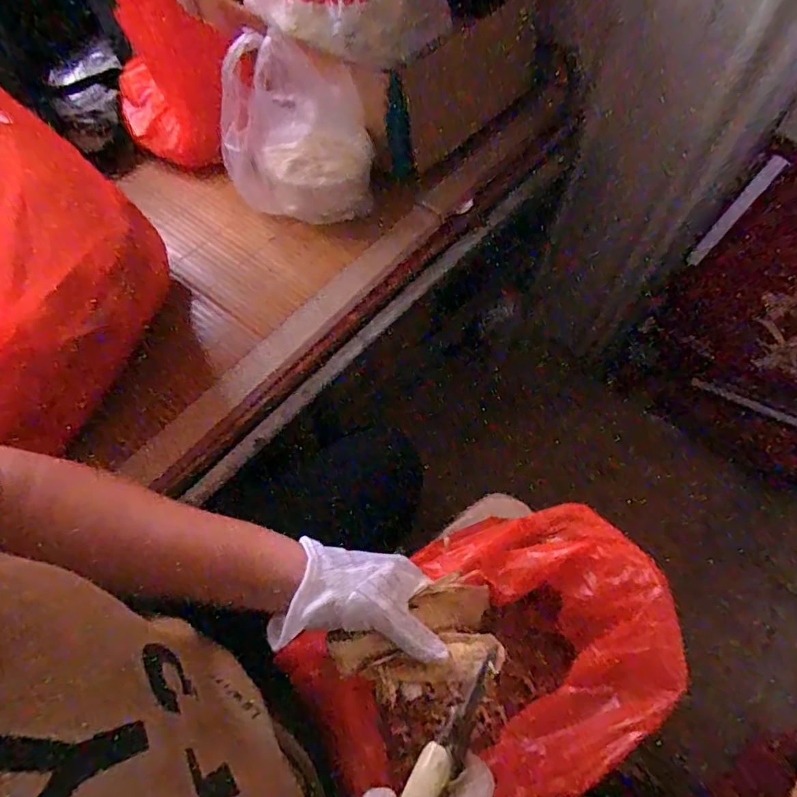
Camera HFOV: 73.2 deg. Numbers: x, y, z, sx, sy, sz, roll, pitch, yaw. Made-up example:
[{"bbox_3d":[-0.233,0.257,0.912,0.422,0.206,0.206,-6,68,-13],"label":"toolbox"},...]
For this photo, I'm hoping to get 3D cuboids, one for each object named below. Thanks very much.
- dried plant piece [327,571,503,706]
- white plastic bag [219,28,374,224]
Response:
[{"bbox_3d":[0.015,0.181,0.393,0.119,0.021,0.066,-19,65,-13],"label":"dried plant piece"},{"bbox_3d":[-0.131,-0.329,0.702,0.189,0.223,0.118,-15,64,-9],"label":"white plastic bag"}]

